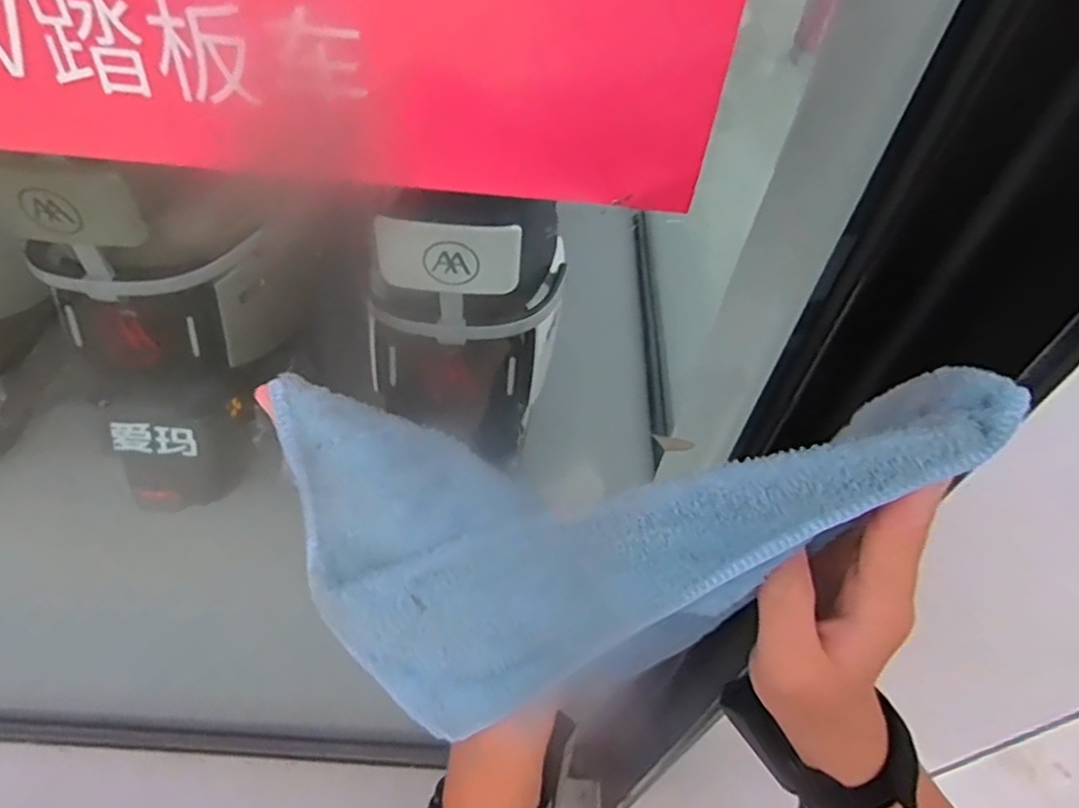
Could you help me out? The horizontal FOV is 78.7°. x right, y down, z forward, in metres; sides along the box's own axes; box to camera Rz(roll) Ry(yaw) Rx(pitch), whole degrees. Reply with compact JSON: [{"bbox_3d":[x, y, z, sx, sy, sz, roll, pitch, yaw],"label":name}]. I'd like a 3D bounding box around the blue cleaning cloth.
[{"bbox_3d":[0.032,0.063,0.265,0.267,0.140,0.031,0,6,8],"label":"blue cleaning cloth"}]

